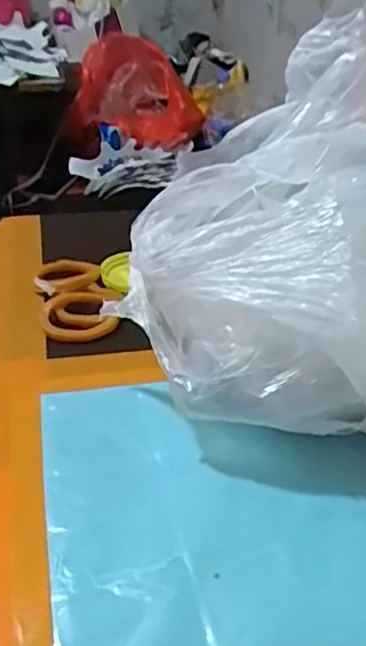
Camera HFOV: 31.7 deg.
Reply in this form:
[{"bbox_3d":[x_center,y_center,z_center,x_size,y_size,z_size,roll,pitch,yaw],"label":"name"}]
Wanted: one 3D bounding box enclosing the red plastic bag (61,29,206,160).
[{"bbox_3d":[-0.116,-0.517,1.446,0.303,0.212,0.227,3,33,1],"label":"red plastic bag"}]

